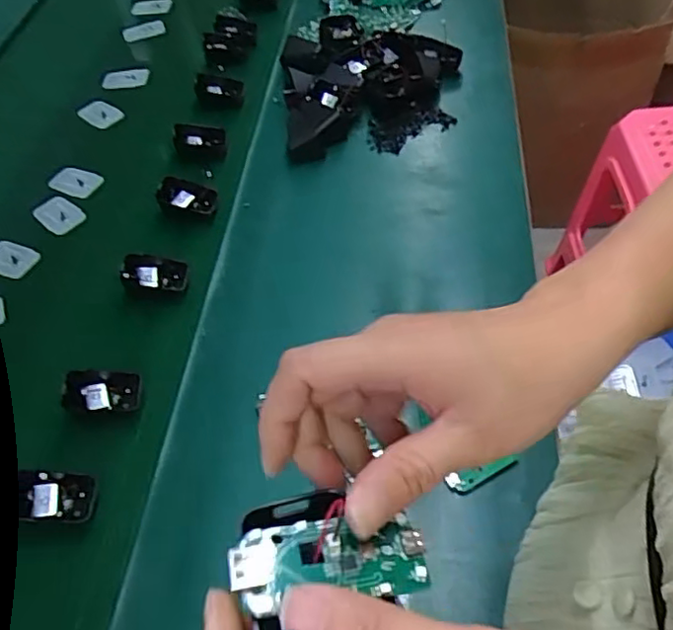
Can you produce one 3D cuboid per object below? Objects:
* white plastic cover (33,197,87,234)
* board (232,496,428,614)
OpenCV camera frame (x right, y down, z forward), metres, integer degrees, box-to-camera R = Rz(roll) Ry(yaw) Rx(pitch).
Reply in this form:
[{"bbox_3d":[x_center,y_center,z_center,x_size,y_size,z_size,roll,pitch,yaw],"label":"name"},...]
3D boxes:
[{"bbox_3d":[-0.354,-0.129,0.802,0.072,0.006,0.046,35,62,27],"label":"white plastic cover"},{"bbox_3d":[-0.003,0.079,0.207,0.062,0.009,0.032,0,51,-11],"label":"board"}]

